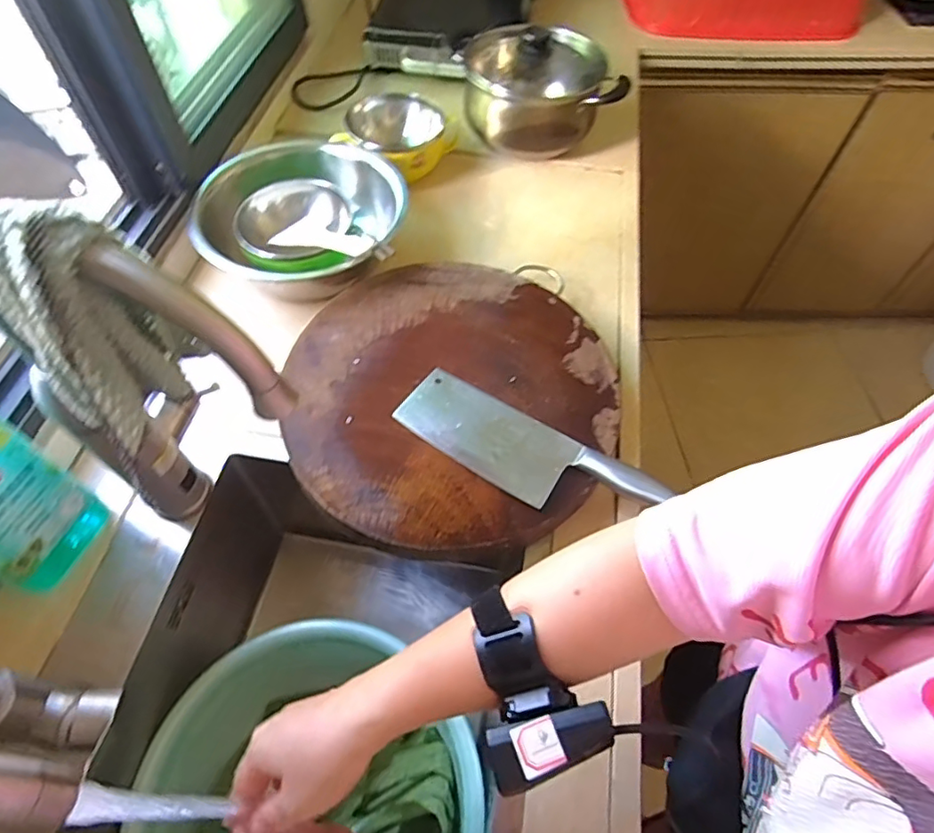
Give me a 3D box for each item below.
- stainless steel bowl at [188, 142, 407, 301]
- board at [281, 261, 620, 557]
[{"bbox_3d":[-0.198,-0.257,0.715,0.217,0.071,0.249,15,57,7],"label":"stainless steel bowl"},{"bbox_3d":[-0.017,-0.027,0.616,0.344,0.033,0.351,1,56,-2],"label":"board"}]

